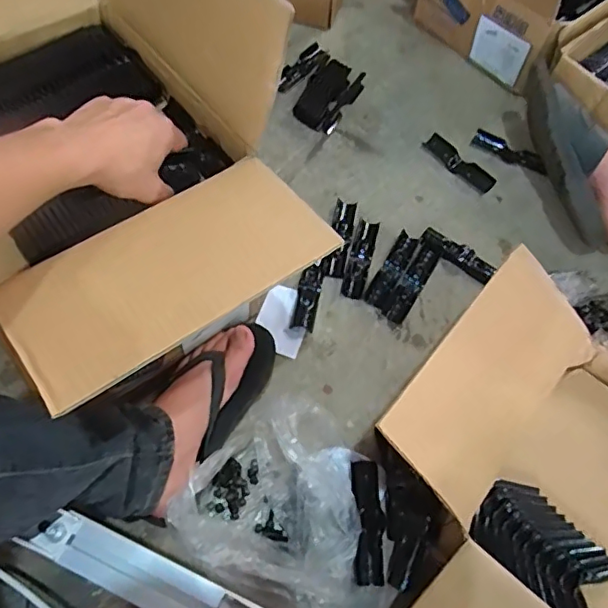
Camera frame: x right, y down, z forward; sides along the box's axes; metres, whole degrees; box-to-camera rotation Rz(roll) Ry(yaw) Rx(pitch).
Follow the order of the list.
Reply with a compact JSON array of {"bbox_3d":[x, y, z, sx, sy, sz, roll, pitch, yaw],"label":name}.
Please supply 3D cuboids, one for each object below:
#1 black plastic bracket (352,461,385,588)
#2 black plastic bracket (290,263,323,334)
[{"bbox_3d":[0.071,0.240,0.617,0.033,0.036,0.128,3,63,-1],"label":"black plastic bracket"},{"bbox_3d":[0.004,-0.009,0.756,0.031,0.014,0.091,9,63,2],"label":"black plastic bracket"}]

